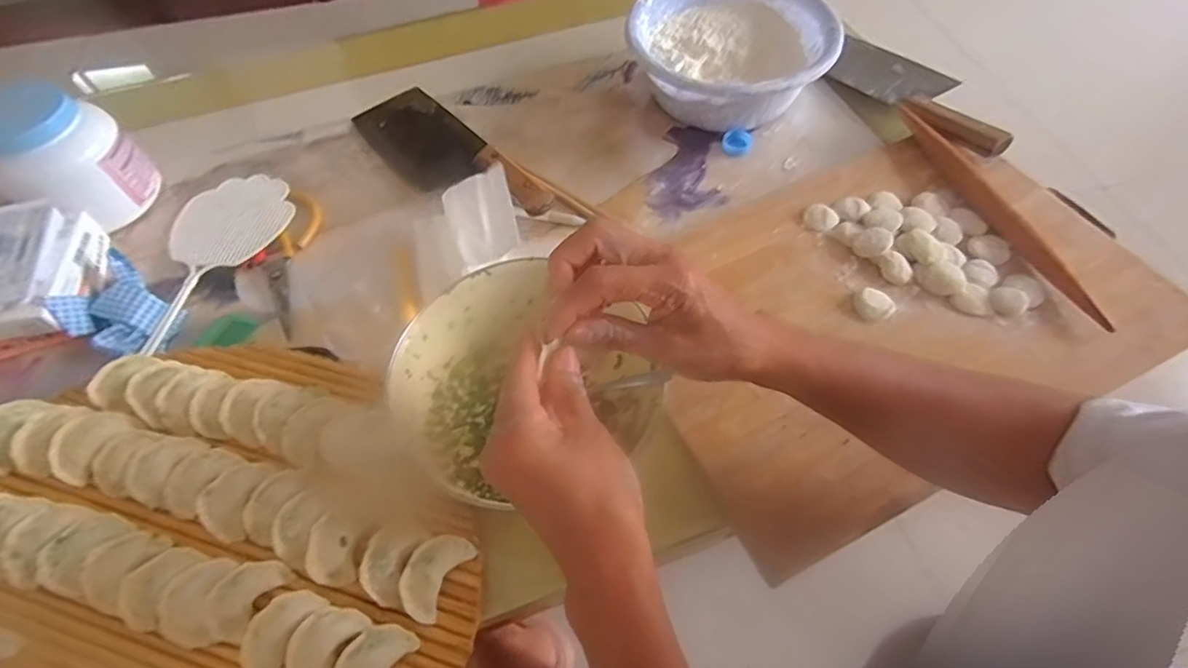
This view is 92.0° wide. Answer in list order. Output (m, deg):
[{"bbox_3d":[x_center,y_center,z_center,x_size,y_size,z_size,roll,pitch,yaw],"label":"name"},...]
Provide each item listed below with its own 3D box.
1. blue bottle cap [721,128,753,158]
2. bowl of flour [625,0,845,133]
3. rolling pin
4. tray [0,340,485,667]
[{"bbox_3d":[0.167,-0.225,0.668,0.034,0.021,0.035,0,55,1],"label":"blue bottle cap"},{"bbox_3d":[0.155,-0.318,0.679,0.197,0.103,0.210,-1,58,1],"label":"bowl of flour"},{"bbox_3d":[0.395,-0.131,0.569,0.025,0.024,0.296,-14,56,-9],"label":"rolling pin"},{"bbox_3d":[-0.301,0.192,0.376,0.393,0.039,0.394,0,55,1],"label":"tray"}]

